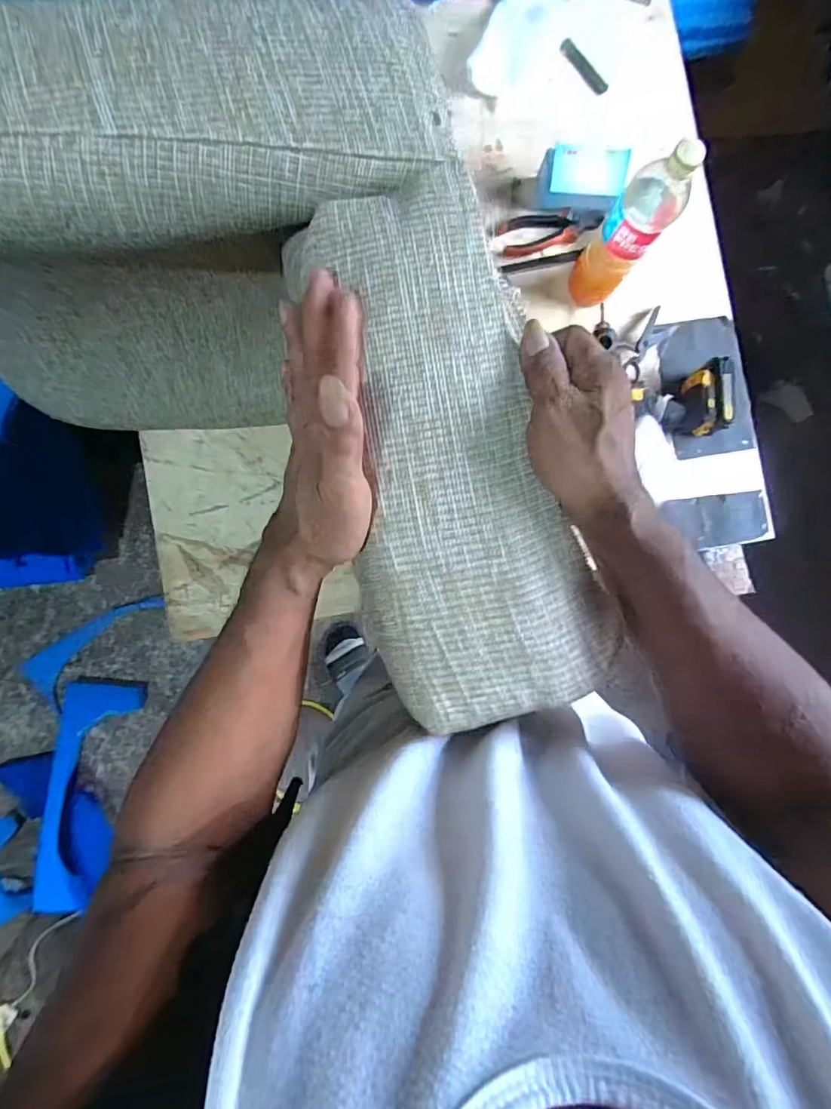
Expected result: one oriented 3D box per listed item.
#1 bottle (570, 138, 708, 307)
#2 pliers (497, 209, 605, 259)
[{"bbox_3d":[0.290,-0.439,0.718,0.075,0.273,0.069,0,88,-4],"label":"bottle"},{"bbox_3d":[0.213,-0.520,0.834,0.157,0.018,0.057,-7,88,8],"label":"pliers"}]

